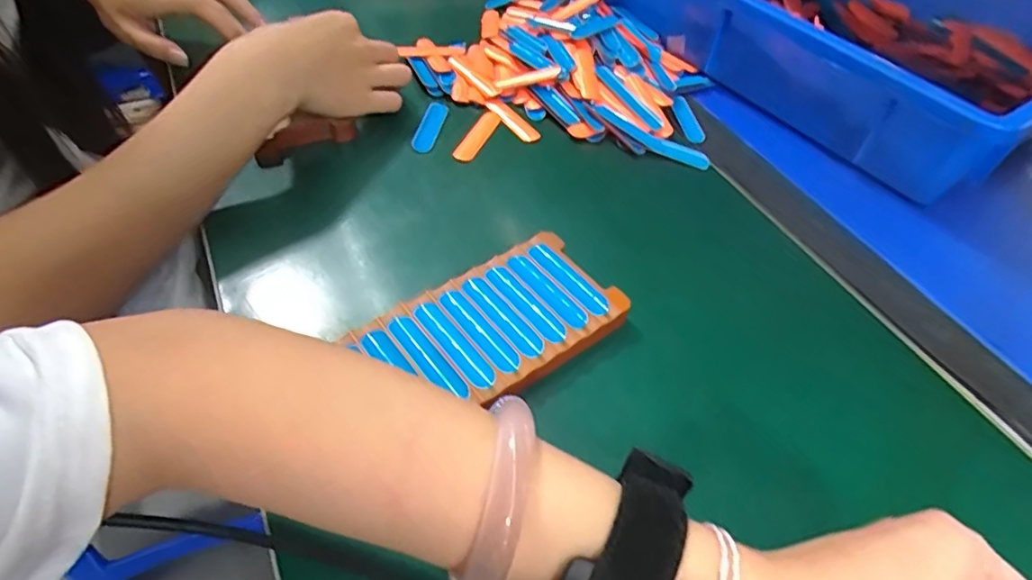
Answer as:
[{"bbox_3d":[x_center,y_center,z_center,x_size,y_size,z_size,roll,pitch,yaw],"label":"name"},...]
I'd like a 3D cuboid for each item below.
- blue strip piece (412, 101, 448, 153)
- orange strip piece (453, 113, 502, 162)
[{"bbox_3d":[-0.066,-0.126,0.457,0.016,0.005,0.064,7,51,6],"label":"blue strip piece"},{"bbox_3d":[-0.029,-0.118,0.452,0.017,0.004,0.066,18,52,14],"label":"orange strip piece"}]

